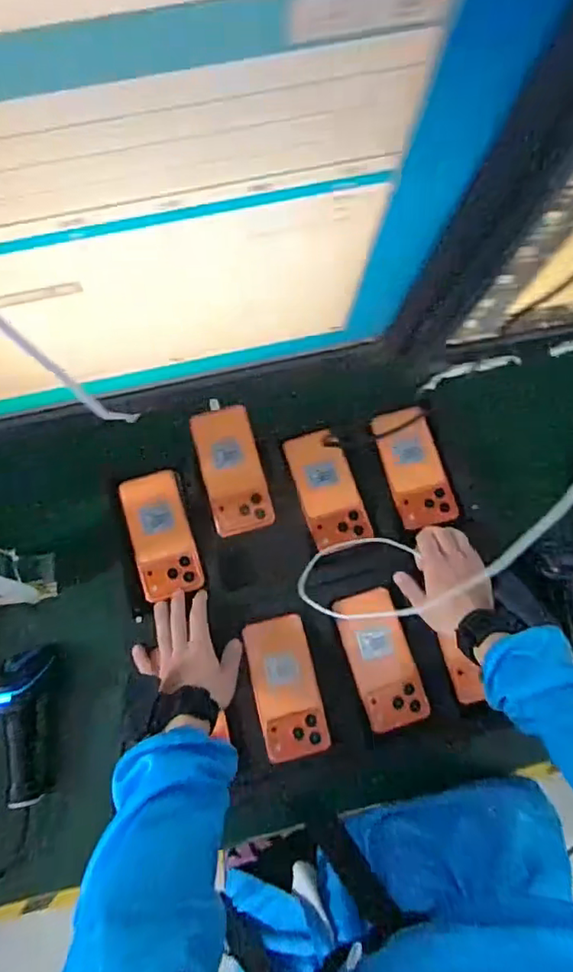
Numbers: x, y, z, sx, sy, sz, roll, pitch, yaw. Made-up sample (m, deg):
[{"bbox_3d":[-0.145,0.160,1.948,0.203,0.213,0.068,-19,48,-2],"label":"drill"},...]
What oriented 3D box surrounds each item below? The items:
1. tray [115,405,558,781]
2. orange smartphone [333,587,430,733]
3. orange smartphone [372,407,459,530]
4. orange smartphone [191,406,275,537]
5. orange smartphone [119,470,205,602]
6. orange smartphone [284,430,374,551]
[{"bbox_3d":[0.019,0.110,0.724,0.468,0.051,0.426,-7,82,-2],"label":"tray"},{"bbox_3d":[0.119,0.216,0.715,0.077,0.012,0.164,-16,76,-5],"label":"orange smartphone"},{"bbox_3d":[0.173,-0.025,0.761,0.074,0.011,0.158,-16,80,-3],"label":"orange smartphone"},{"bbox_3d":[-0.072,-0.021,0.757,0.077,0.008,0.165,-14,89,-4],"label":"orange smartphone"},{"bbox_3d":[-0.164,0.062,0.743,0.076,0.009,0.163,-18,74,-3],"label":"orange smartphone"},{"bbox_3d":[0.054,0.003,0.766,0.077,0.013,0.154,-17,76,-6],"label":"orange smartphone"}]

